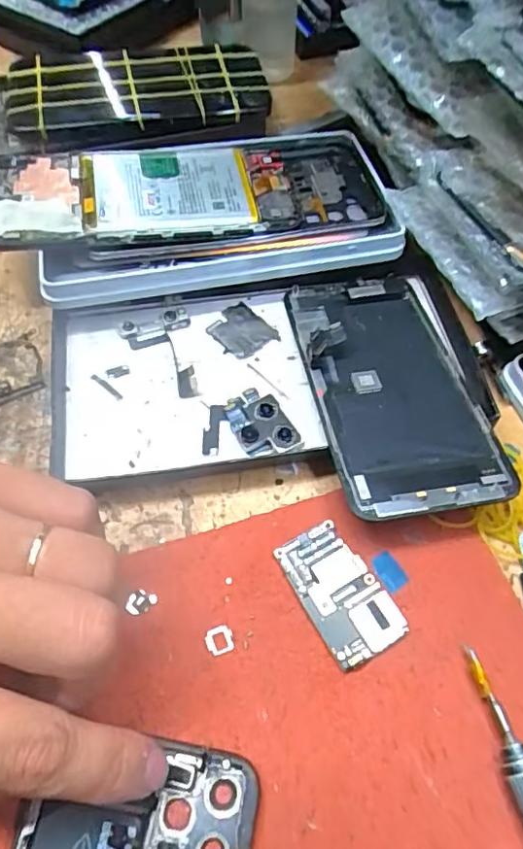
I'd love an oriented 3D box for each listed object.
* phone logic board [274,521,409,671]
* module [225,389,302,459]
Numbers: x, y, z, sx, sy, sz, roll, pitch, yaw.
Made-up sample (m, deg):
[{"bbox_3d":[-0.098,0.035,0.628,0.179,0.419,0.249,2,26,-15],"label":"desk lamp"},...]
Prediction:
[{"bbox_3d":[0.029,0.063,0.213,0.028,0.004,0.050,-27,63,-14],"label":"phone logic board"},{"bbox_3d":[-0.001,-0.002,0.252,0.025,0.008,0.036,-20,61,-10],"label":"module"}]

